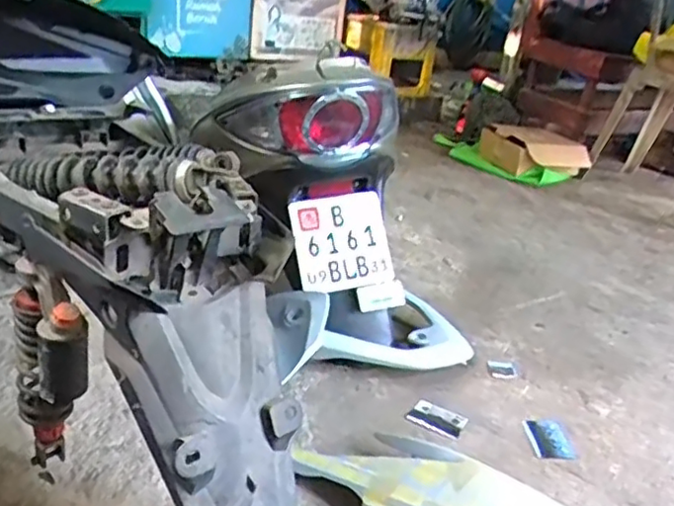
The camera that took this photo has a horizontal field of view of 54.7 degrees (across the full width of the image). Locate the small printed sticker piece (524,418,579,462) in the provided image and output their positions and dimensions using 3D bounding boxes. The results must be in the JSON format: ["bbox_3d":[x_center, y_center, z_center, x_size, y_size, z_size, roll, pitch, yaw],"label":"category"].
[{"bbox_3d":[0.340,0.295,1.049,0.070,0.010,0.106,6,24,-2],"label":"small printed sticker piece"}]

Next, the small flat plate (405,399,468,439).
[{"bbox_3d":[0.165,0.273,1.071,0.091,0.012,0.068,20,27,28],"label":"small flat plate"}]

